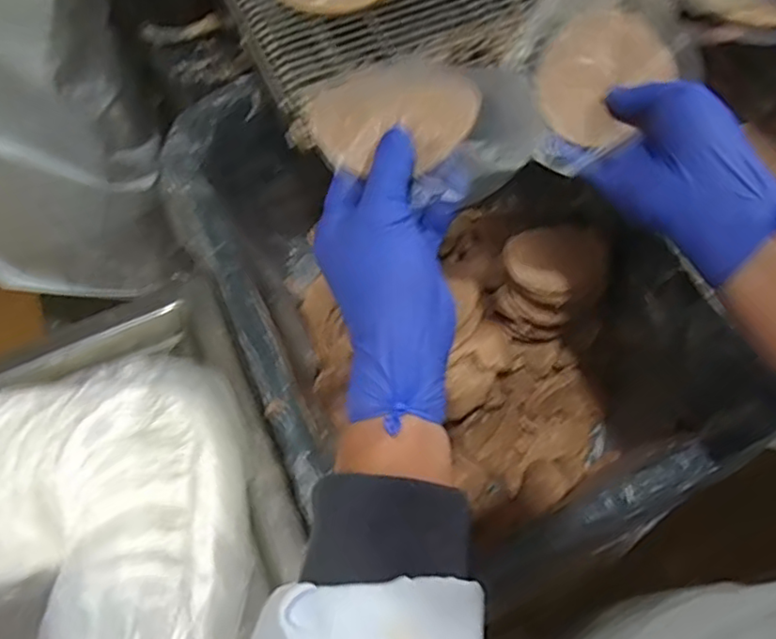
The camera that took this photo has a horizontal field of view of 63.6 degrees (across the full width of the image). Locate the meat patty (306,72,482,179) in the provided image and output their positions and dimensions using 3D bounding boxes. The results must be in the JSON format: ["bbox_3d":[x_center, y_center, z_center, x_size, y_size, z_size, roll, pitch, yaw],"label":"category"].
[{"bbox_3d":[0.003,-0.108,0.330,0.085,0.015,0.066,-11,65,-4],"label":"meat patty"}]

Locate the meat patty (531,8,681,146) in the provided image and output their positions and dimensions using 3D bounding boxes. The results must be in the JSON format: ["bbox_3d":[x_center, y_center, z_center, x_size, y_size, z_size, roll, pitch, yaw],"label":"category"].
[{"bbox_3d":[0.133,-0.152,0.392,0.070,0.006,0.082,42,93,-7],"label":"meat patty"}]

